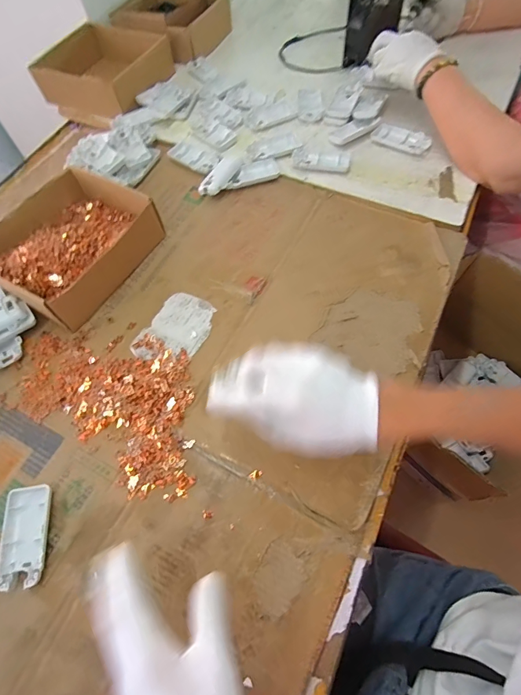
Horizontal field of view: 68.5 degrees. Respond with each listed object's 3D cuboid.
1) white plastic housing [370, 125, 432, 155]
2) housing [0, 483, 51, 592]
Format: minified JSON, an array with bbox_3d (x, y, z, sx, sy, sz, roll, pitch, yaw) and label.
[{"bbox_3d":[0.239,-0.355,0.653,0.096,0.017,0.040,27,69,14],"label":"white plastic housing"},{"bbox_3d":[-0.247,0.195,0.400,0.046,0.016,0.095,-11,65,-3],"label":"housing"}]

